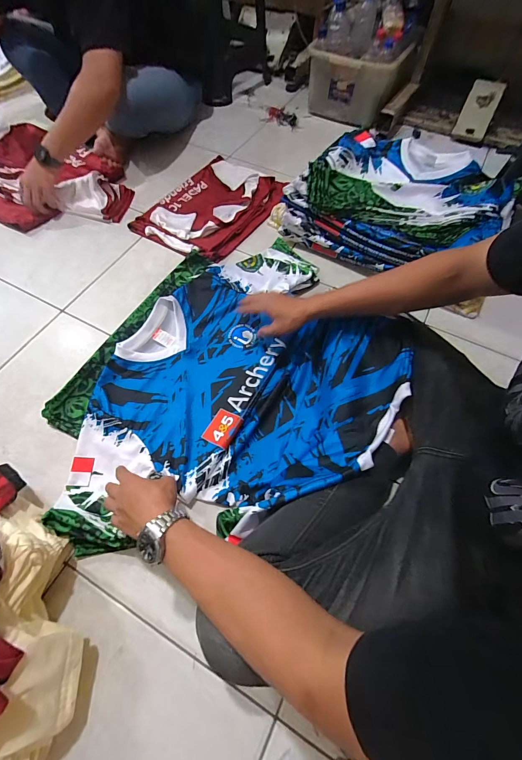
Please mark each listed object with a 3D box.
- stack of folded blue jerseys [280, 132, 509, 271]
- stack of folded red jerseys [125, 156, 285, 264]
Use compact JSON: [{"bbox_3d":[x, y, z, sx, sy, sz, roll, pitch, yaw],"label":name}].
[{"bbox_3d":[0.341,-0.456,0.832,0.498,0.170,0.344,30,68,14],"label":"stack of folded blue jerseys"},{"bbox_3d":[-0.138,-0.524,0.940,0.309,0.037,0.401,31,66,15],"label":"stack of folded red jerseys"}]

